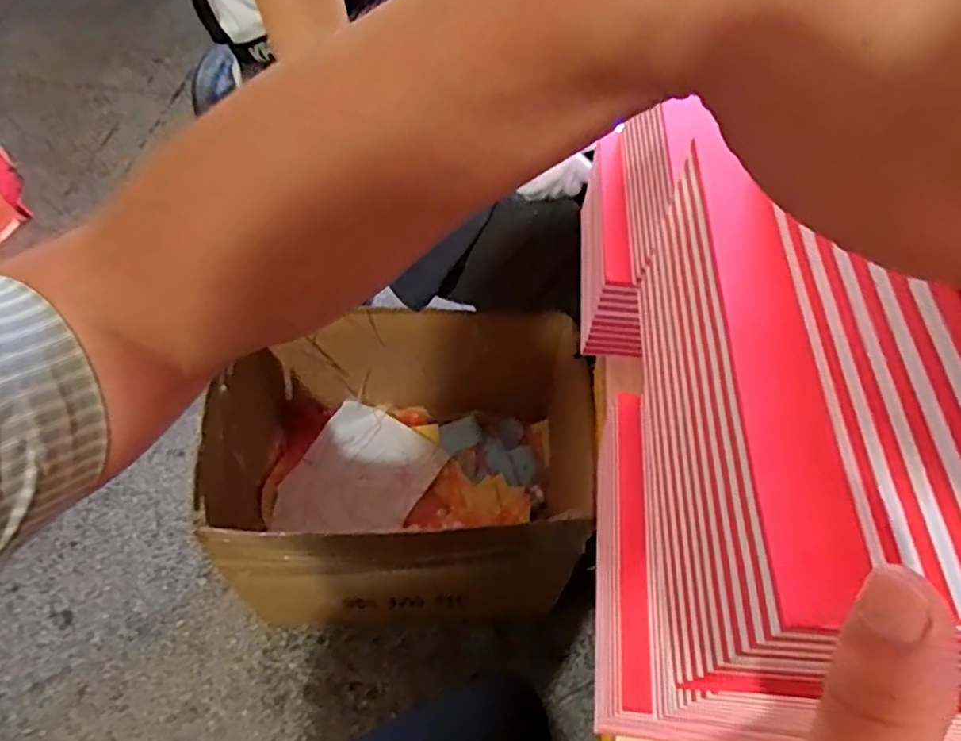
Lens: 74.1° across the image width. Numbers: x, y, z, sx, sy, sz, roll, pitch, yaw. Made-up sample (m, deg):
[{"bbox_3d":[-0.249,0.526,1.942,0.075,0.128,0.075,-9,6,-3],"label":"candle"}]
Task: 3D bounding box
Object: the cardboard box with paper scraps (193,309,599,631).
[{"bbox_3d":[-0.125,0.178,1.101,0.594,0.380,0.401,1,55,-3],"label":"cardboard box with paper scraps"}]

